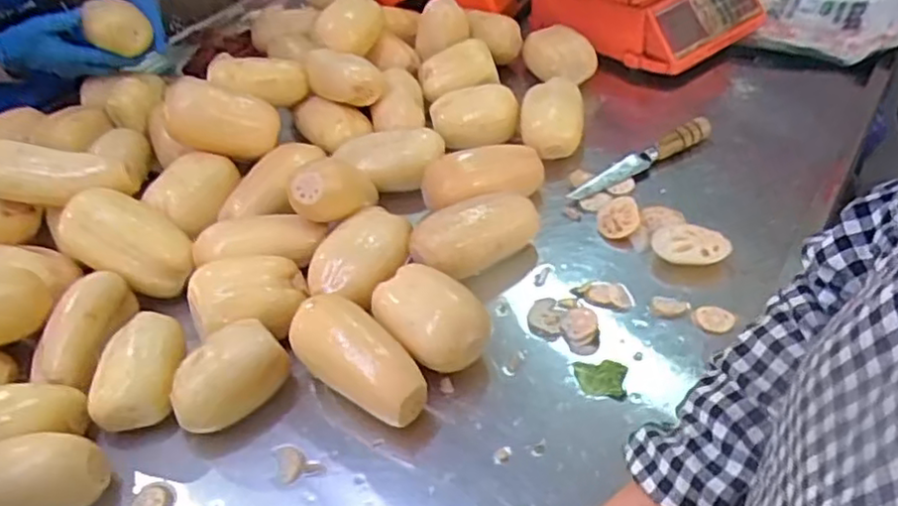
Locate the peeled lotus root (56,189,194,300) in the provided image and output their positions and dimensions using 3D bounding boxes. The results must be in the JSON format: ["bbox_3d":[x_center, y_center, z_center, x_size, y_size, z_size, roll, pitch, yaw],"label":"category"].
[{"bbox_3d":[-0.351,-0.010,0.736,0.157,0.073,0.085,28,60,4],"label":"peeled lotus root"}]

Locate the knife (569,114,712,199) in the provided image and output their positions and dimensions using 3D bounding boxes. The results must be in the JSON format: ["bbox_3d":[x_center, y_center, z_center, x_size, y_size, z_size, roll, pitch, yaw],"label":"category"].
[{"bbox_3d":[0.224,-0.115,0.779,0.200,0.024,0.028,-24,45,-18],"label":"knife"}]

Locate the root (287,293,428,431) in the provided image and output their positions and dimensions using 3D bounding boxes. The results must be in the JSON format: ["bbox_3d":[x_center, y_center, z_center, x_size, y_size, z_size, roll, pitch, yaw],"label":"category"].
[{"bbox_3d":[-0.074,0.090,0.569,0.067,0.062,0.133,-36,49,-28],"label":"root"}]

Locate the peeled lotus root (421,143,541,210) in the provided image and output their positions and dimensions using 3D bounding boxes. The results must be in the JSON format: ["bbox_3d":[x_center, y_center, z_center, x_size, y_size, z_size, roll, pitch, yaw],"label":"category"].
[{"bbox_3d":[0.039,-0.089,0.757,0.147,0.057,0.050,-17,42,-10],"label":"peeled lotus root"}]

